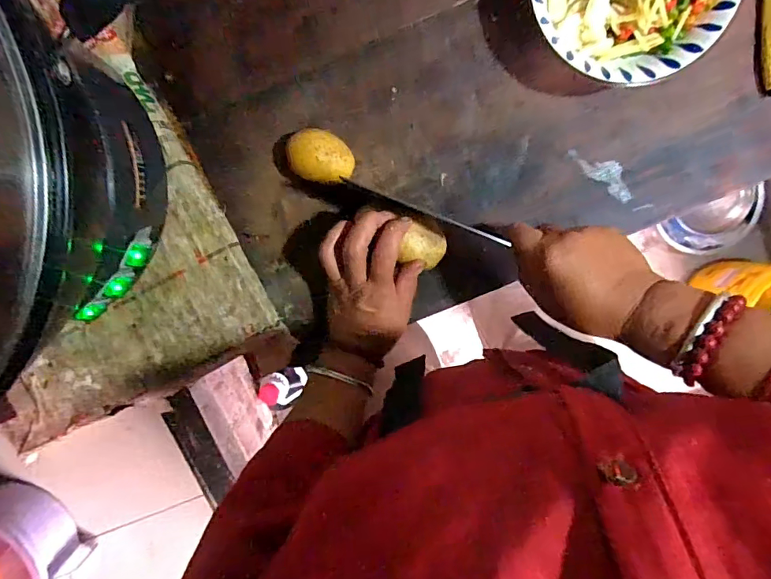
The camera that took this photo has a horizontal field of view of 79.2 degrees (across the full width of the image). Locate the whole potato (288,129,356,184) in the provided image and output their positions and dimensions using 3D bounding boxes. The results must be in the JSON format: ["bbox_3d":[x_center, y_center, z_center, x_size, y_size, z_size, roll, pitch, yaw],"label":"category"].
[{"bbox_3d":[-0.060,-0.126,0.447,0.061,0.040,0.045,29,97,-4],"label":"whole potato"}]

